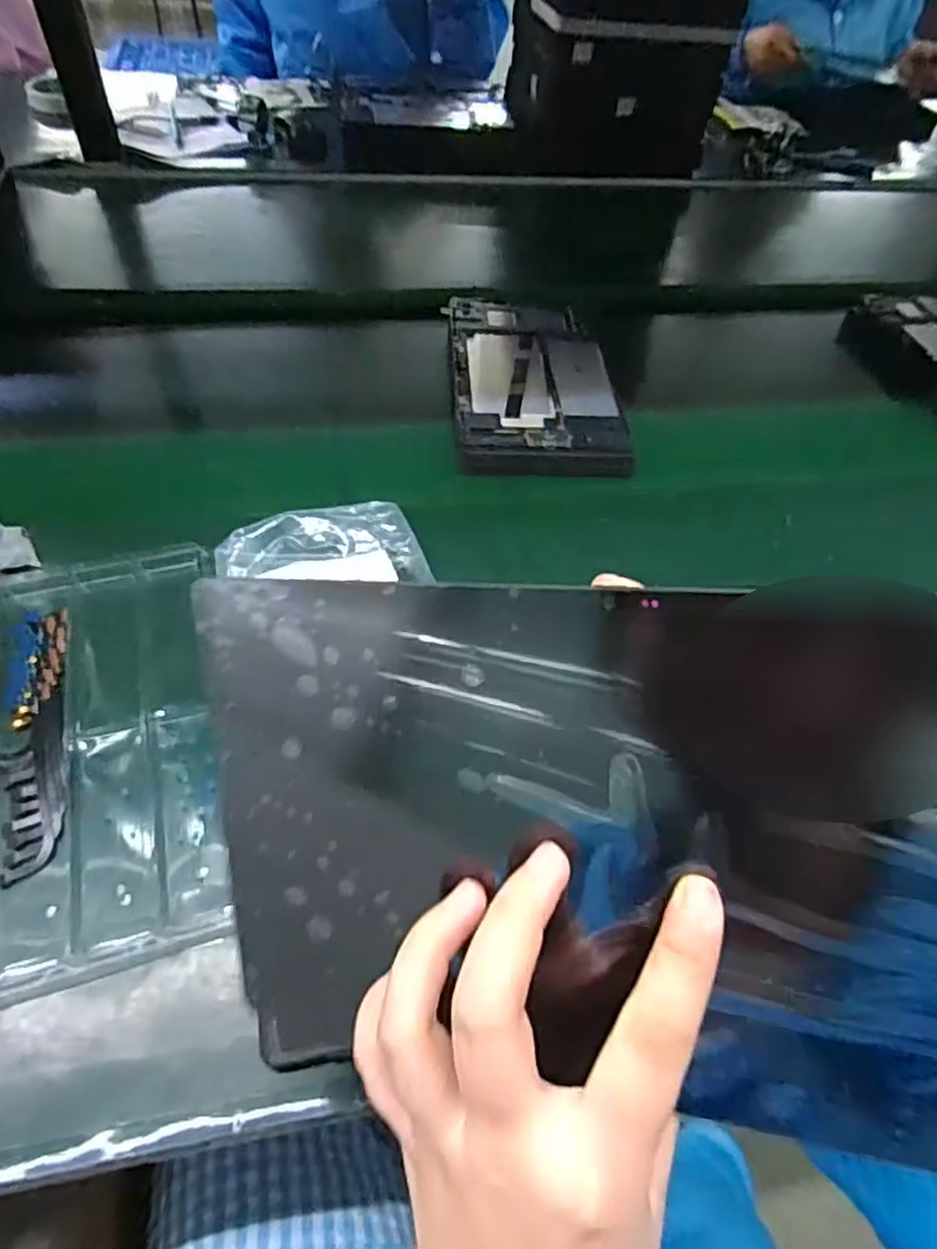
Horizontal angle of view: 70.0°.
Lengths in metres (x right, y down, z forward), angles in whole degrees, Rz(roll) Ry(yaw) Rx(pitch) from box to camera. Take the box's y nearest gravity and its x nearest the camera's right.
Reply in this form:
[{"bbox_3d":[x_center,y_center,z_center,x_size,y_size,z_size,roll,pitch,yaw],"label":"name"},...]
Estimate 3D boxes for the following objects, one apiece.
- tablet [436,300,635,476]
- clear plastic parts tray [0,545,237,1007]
[{"bbox_3d":[0.061,-0.230,0.628,0.151,0.016,0.263,0,52,-7],"label":"tablet"},{"bbox_3d":[-0.254,0.071,0.385,0.207,0.014,0.264,-10,55,-12],"label":"clear plastic parts tray"}]

